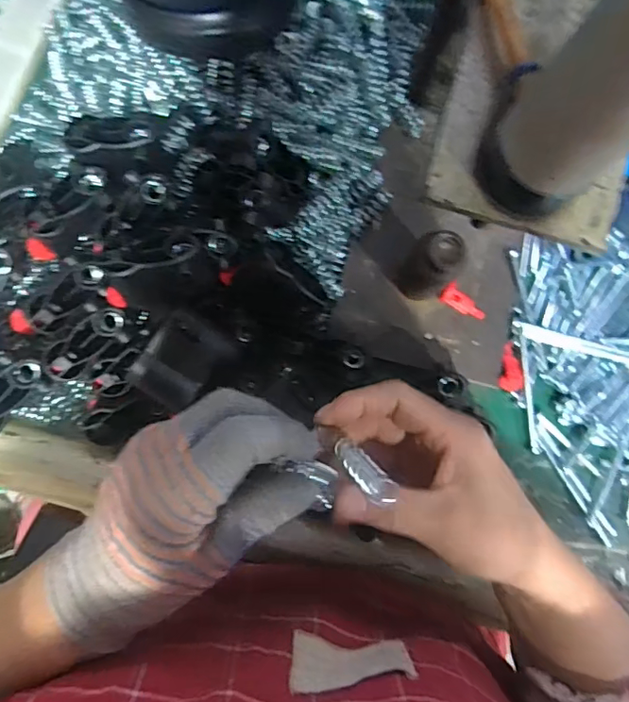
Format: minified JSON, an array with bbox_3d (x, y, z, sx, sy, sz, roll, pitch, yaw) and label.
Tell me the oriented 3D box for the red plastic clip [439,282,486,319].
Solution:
[{"bbox_3d":[0.120,-0.038,0.429,0.042,0.007,0.015,32,81,-15],"label":"red plastic clip"}]

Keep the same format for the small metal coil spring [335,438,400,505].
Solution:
[{"bbox_3d":[0.023,0.056,0.263,0.014,0.045,0.008,-35,121,-7],"label":"small metal coil spring"}]

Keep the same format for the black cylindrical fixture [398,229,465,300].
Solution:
[{"bbox_3d":[0.085,-0.061,0.399,0.035,0.077,0.031,-13,83,-5],"label":"black cylindrical fixture"}]

